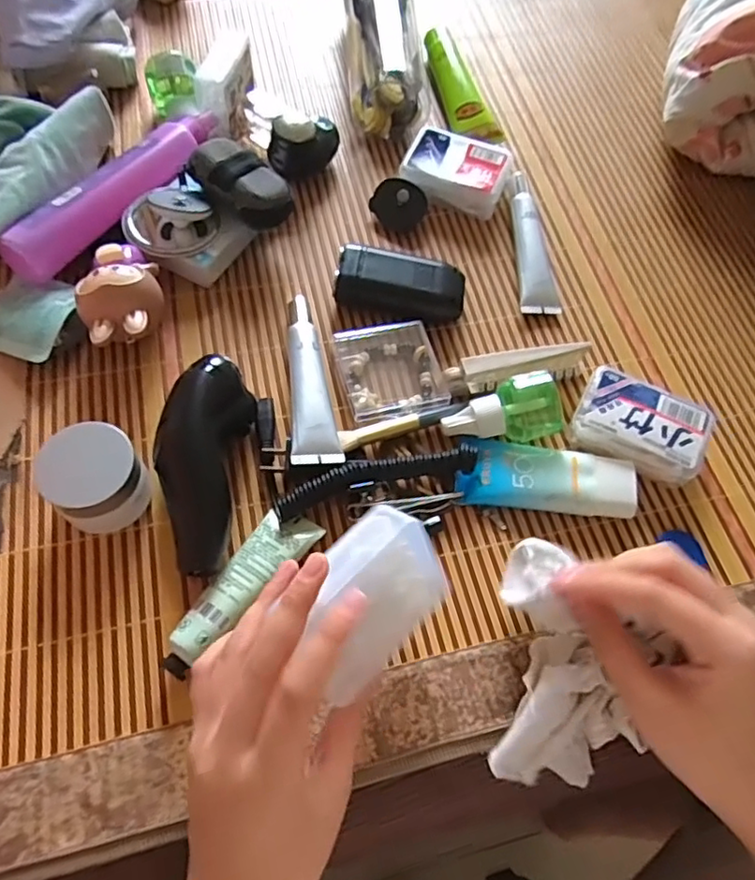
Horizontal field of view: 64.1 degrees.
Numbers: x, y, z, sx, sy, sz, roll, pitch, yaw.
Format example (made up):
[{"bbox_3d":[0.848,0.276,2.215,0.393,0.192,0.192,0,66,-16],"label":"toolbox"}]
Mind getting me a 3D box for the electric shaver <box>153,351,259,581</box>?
[{"bbox_3d":[-0.107,0.014,0.364,0.047,0.048,0.128,6,63,-2],"label":"electric shaver"}]

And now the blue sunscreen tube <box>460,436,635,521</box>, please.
[{"bbox_3d":[0.112,0.023,0.404,0.113,0.020,0.049,7,64,0],"label":"blue sunscreen tube"}]

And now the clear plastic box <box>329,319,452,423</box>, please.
[{"bbox_3d":[0.010,-0.052,0.430,0.070,0.014,0.072,-12,66,-9],"label":"clear plastic box"}]

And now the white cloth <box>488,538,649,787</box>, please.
[{"bbox_3d":[0.090,0.123,0.325,0.071,0.047,0.131,-6,80,-6],"label":"white cloth"}]

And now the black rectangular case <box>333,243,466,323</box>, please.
[{"bbox_3d":[0.018,-0.119,0.464,0.097,0.030,0.044,8,65,1],"label":"black rectangular case"}]

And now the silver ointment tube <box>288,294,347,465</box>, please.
[{"bbox_3d":[-0.047,-0.042,0.409,0.030,0.026,0.134,-7,65,-7],"label":"silver ointment tube"}]

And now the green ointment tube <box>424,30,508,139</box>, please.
[{"bbox_3d":[0.078,-0.332,0.570,0.040,0.025,0.148,-8,65,-7],"label":"green ointment tube"}]

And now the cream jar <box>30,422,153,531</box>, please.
[{"bbox_3d":[-0.164,0.022,0.354,0.051,0.051,0.046,-33,71,-17],"label":"cream jar"}]

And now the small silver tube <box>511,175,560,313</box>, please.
[{"bbox_3d":[0.127,-0.164,0.499,0.029,0.018,0.134,-1,65,-4],"label":"small silver tube"}]

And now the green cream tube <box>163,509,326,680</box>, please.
[{"bbox_3d":[-0.080,0.079,0.342,0.033,0.022,0.109,39,69,14],"label":"green cream tube"}]

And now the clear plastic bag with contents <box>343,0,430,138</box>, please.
[{"bbox_3d":[0.006,-0.376,0.572,0.074,0.057,0.199,-3,65,-5],"label":"clear plastic bag with contents"}]

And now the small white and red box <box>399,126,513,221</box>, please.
[{"bbox_3d":[0.068,-0.232,0.521,0.086,0.031,0.058,20,65,6],"label":"small white and red box"}]

